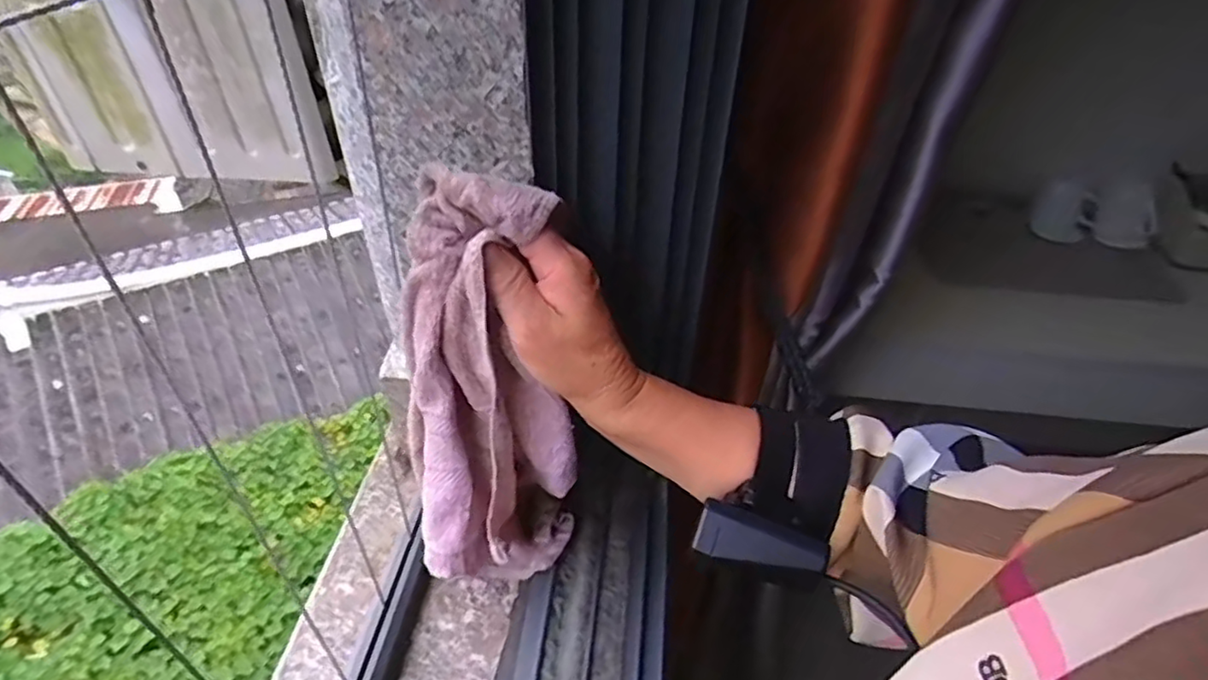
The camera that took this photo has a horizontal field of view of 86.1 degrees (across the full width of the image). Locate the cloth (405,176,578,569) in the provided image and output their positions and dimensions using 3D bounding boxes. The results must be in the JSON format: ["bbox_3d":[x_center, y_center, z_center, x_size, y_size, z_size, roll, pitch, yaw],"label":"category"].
[{"bbox_3d":[-0.067,0.028,0.370,0.092,0.238,0.037,-7,23,-10],"label":"cloth"}]

